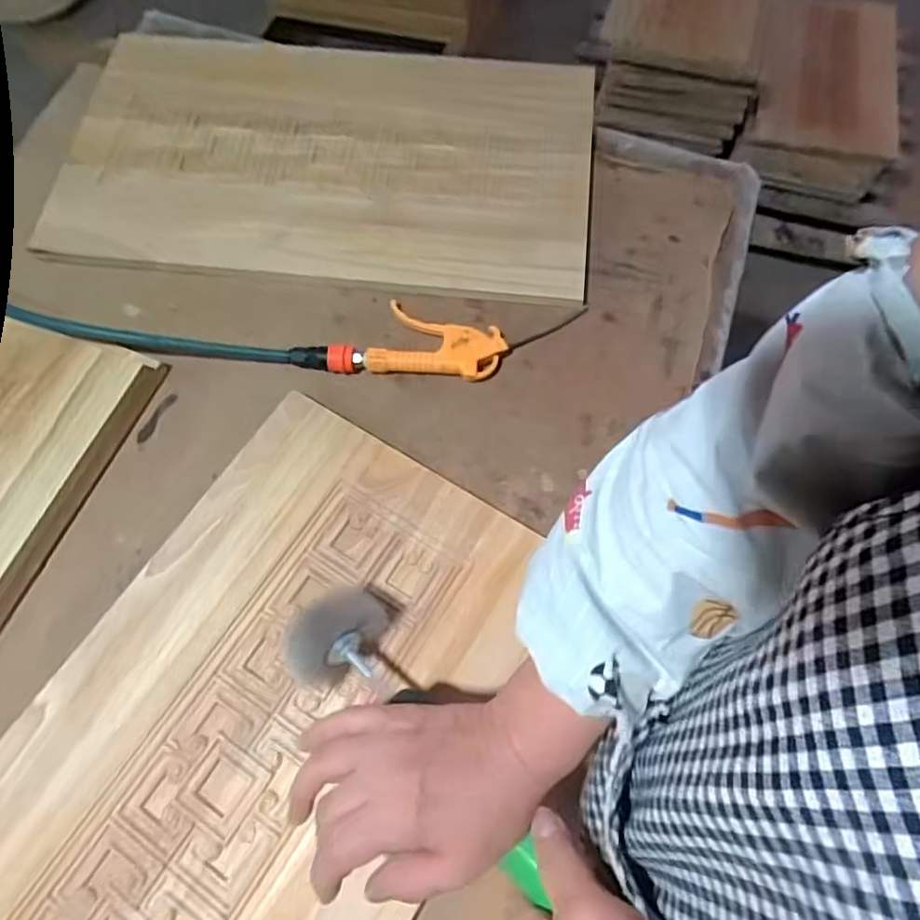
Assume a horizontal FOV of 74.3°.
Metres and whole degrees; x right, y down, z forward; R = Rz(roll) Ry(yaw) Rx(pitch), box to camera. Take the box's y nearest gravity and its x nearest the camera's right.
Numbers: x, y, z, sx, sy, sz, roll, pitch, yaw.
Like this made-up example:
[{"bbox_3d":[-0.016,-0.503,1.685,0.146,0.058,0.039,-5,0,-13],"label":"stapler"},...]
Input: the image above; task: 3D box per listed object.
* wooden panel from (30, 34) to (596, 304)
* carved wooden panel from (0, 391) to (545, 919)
[{"bbox_3d":[-0.141,-0.335,0.661,0.561,0.023,0.323,8,69,2],"label":"wooden panel"},{"bbox_3d":[-0.171,0.232,0.444,0.313,0.017,0.559,31,71,10],"label":"carved wooden panel"}]

